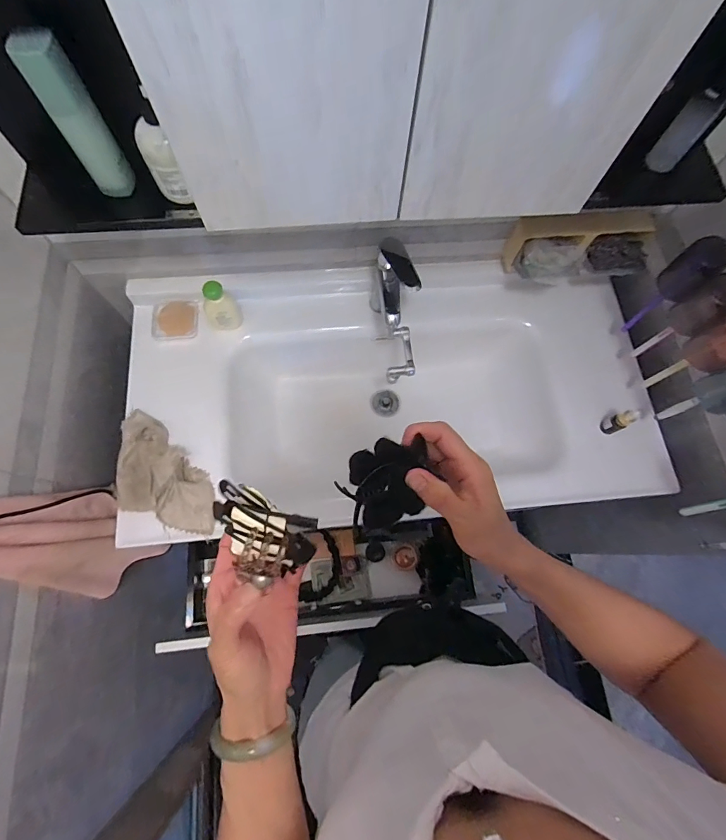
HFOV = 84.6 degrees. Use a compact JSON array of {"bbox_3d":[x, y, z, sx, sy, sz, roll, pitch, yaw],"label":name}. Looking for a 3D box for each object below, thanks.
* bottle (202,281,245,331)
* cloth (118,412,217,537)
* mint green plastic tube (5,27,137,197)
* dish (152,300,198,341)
[{"bbox_3d":[-0.270,-0.214,0.754,0.063,0.121,0.044,-33,76,-12],"label":"bottle"},{"bbox_3d":[-0.362,0.107,0.689,0.143,0.038,0.248,-42,78,-14],"label":"cloth"},{"bbox_3d":[-0.316,-0.332,0.450,0.047,0.157,0.028,-34,76,-12],"label":"mint green plastic tube"},{"bbox_3d":[-0.372,-0.198,0.792,0.084,0.014,0.081,-4,72,-4],"label":"dish"}]

